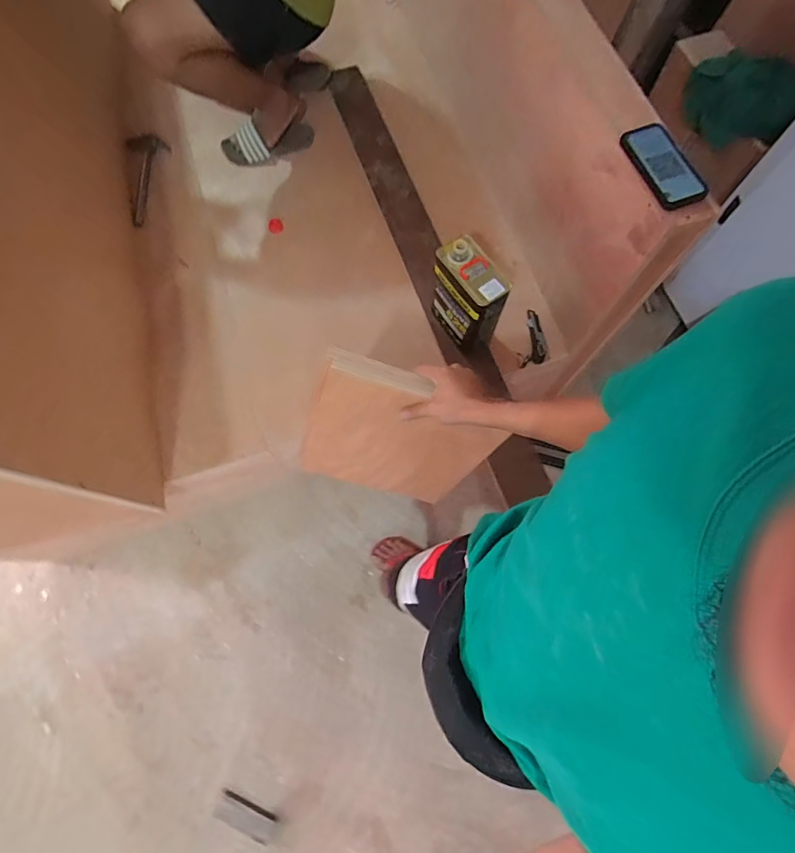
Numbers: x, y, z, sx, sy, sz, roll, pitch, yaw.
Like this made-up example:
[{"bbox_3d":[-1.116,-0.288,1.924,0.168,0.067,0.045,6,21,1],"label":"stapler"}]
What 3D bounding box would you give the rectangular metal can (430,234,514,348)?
[{"bbox_3d":[0.162,-0.293,1.064,0.092,0.239,0.168,-31,75,-8],"label":"rectangular metal can"}]

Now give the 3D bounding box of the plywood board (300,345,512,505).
[{"bbox_3d":[-0.008,0.033,0.841,0.306,0.362,0.025,19,55,-8],"label":"plywood board"}]

